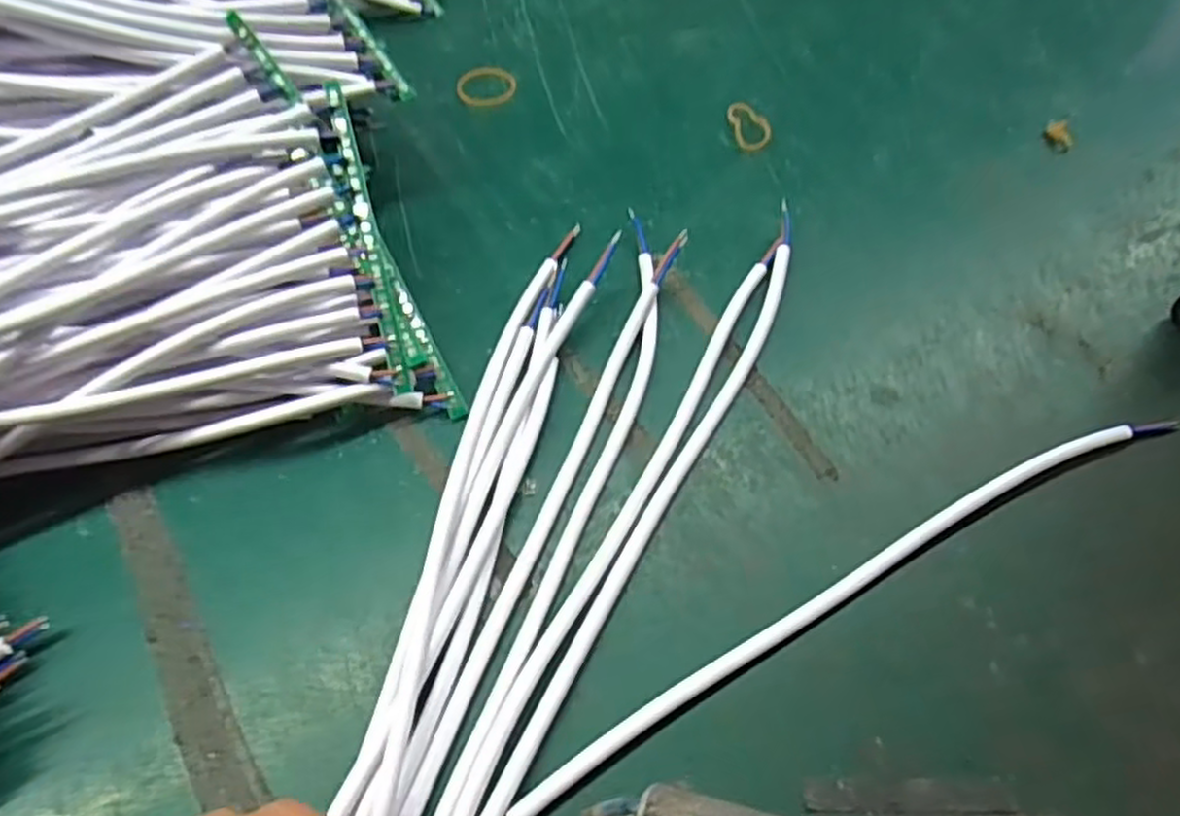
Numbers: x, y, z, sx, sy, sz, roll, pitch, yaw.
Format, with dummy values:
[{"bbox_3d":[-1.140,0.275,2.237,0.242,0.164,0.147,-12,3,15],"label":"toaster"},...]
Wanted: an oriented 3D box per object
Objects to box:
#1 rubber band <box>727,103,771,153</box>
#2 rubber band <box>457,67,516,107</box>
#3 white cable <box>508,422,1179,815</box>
[{"bbox_3d":[0.087,-0.154,0.405,0.019,0.004,0.039,-8,56,-6],"label":"rubber band"},{"bbox_3d":[-0.059,-0.183,0.425,0.033,0.004,0.034,0,56,0],"label":"rubber band"},{"bbox_3d":[0.100,0.060,0.266,0.294,0.009,0.020,-25,60,-16],"label":"white cable"}]

